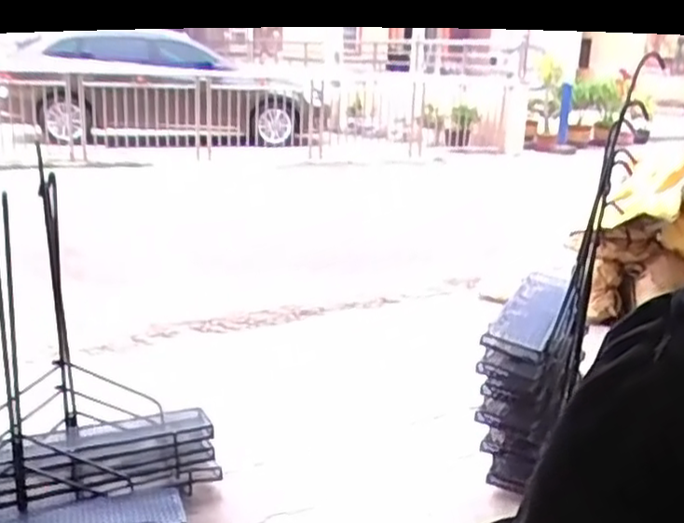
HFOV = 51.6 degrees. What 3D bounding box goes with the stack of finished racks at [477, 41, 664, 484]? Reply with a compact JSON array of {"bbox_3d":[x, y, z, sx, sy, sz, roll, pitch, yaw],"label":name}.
[{"bbox_3d":[0.557,0.024,1.771,0.170,1.068,0.236,19,-3,37],"label":"stack of finished racks"}]

